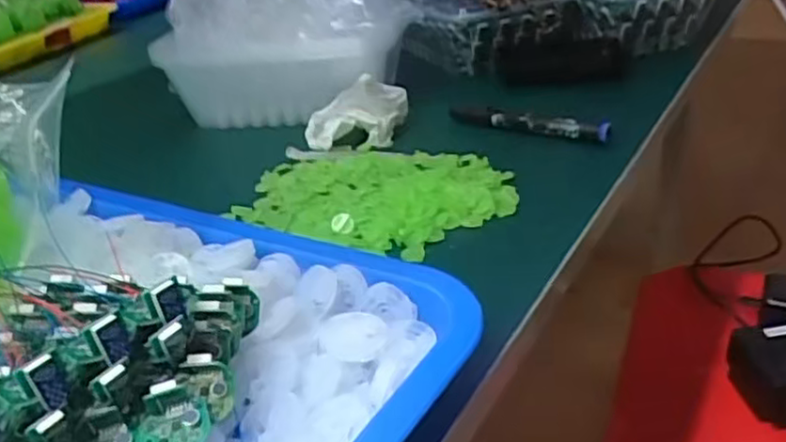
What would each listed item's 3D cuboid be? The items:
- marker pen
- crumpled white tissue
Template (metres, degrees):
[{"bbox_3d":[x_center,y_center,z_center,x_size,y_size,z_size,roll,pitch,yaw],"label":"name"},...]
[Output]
[{"bbox_3d":[0.098,-0.073,0.523,0.120,0.015,0.016,8,32,25],"label":"marker pen"},{"bbox_3d":[-0.026,-0.082,0.526,0.078,0.050,0.033,-10,29,-7],"label":"crumpled white tissue"}]

